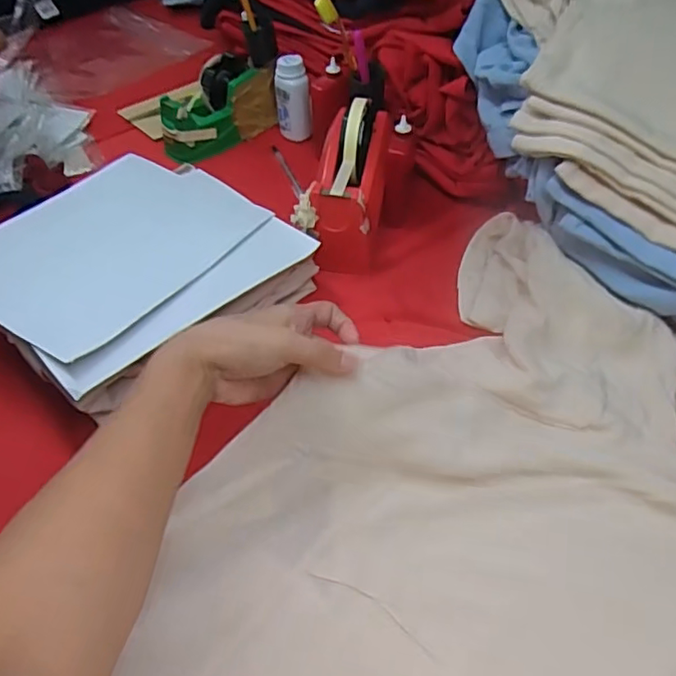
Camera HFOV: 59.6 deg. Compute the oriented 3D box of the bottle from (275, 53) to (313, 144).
[{"bbox_3d":[-0.057,-0.303,0.754,0.042,0.102,0.033,-3,48,-5],"label":"bottle"}]

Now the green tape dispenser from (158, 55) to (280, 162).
[{"bbox_3d":[-0.156,-0.301,0.764,0.155,0.083,0.069,-34,57,-29],"label":"green tape dispenser"}]

